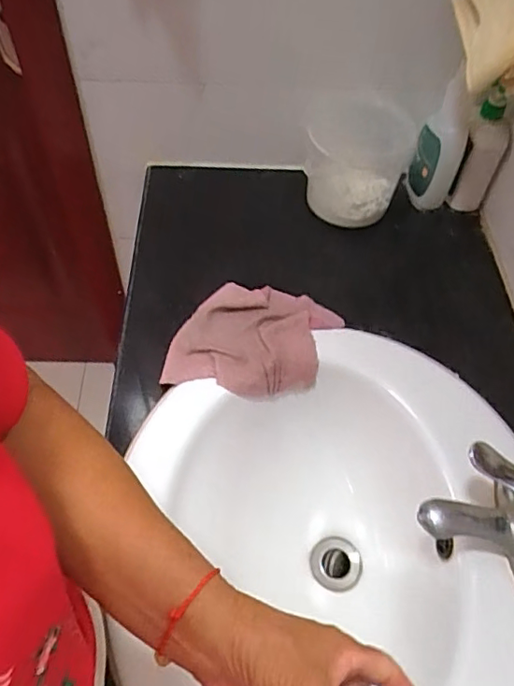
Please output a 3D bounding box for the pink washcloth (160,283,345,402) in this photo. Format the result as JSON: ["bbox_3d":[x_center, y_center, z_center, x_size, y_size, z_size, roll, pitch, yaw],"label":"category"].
[{"bbox_3d":[-0.006,0.002,0.663,0.169,0.041,0.176,20,56,10],"label":"pink washcloth"}]

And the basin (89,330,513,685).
[{"bbox_3d":[0.077,0.232,0.598,0.423,0.173,0.481,3,55,-1],"label":"basin"}]

